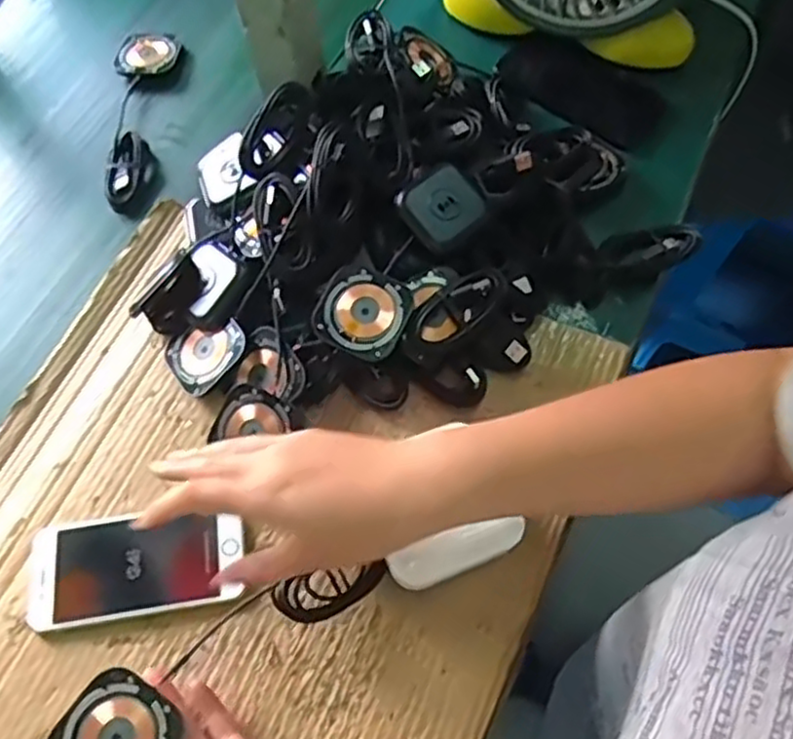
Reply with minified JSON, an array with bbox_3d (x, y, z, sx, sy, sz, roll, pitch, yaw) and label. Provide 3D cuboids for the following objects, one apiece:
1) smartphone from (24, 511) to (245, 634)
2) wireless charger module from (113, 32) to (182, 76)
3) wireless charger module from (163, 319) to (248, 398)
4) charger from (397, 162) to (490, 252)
[{"bbox_3d":[-0.169,0.127,0.460,0.135,0.009,0.064,-5,62,0],"label":"smartphone"},{"bbox_3d":[-0.242,-0.306,0.695,0.064,0.014,0.055,-28,65,-11],"label":"wireless charger module"},{"bbox_3d":[-0.138,-0.015,0.516,0.058,0.008,0.053,-44,64,0],"label":"wireless charger module"},{"bbox_3d":[0.034,-0.118,0.503,0.052,0.011,0.056,40,72,20],"label":"charger"}]

